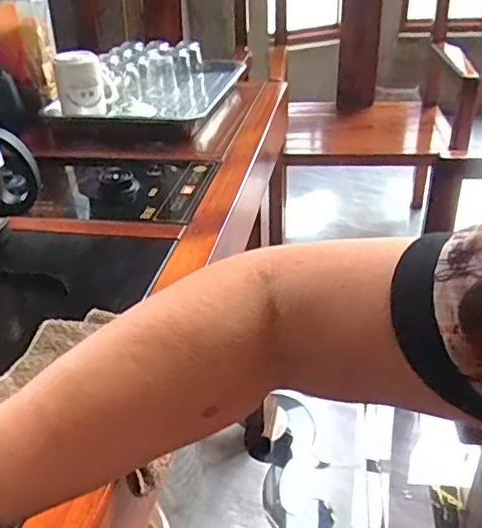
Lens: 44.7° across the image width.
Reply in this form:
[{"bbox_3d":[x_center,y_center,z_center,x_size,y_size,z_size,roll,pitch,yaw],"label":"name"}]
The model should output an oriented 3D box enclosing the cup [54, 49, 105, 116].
[{"bbox_3d":[-0.264,-0.296,0.960,0.074,0.093,0.079,-11,33,-14],"label":"cup"}]

